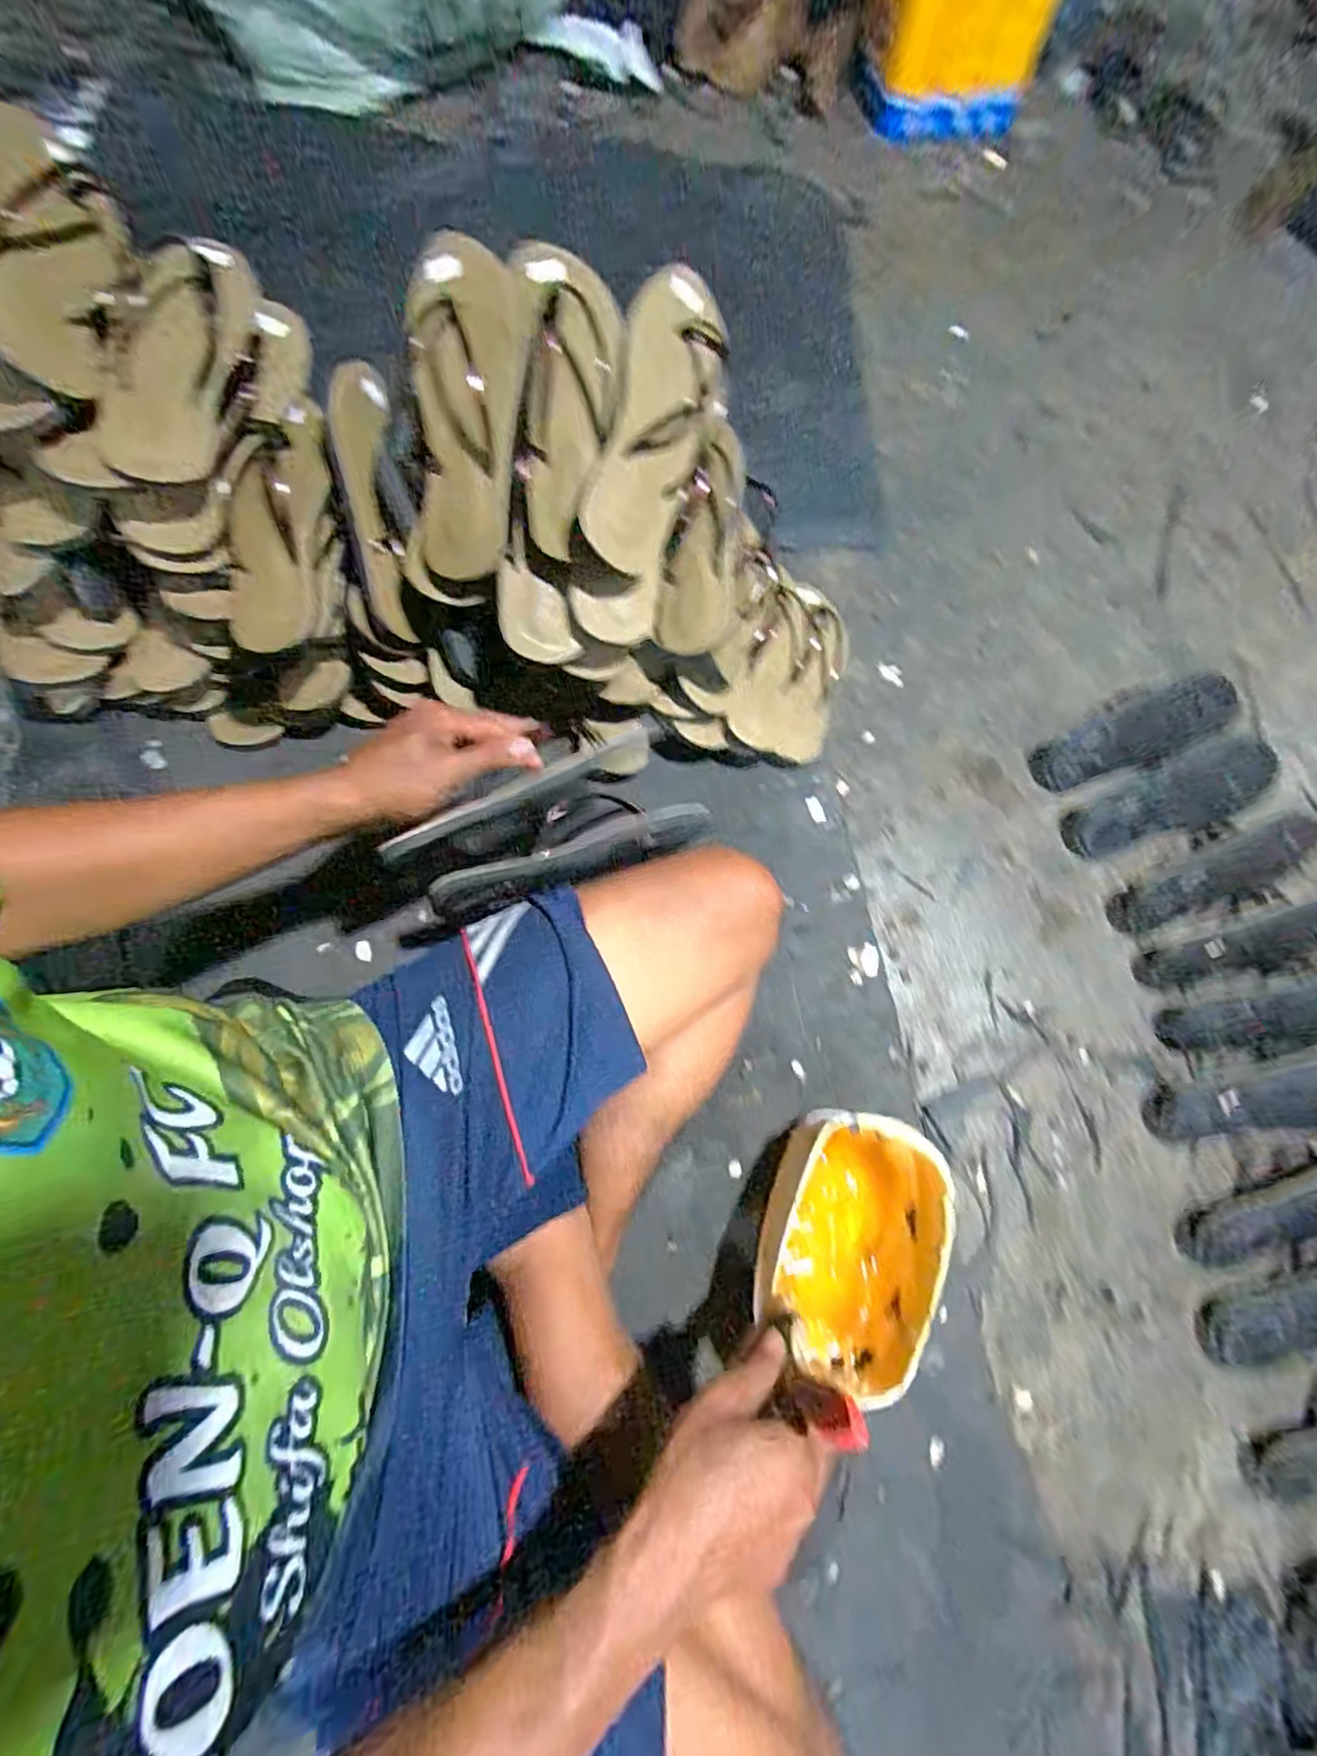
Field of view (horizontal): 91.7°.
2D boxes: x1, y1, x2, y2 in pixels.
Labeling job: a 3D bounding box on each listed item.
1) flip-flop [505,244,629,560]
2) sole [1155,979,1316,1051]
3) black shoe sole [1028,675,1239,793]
[{"bbox_3d":[-0.080,-0.381,0.516,0.094,0.052,0.233,5,95,1],"label":"flip-flop"},{"bbox_3d":[0.644,0.135,0.642,0.249,0.043,0.062,-10,74,-8],"label":"sole"},{"bbox_3d":[0.556,-0.168,0.746,0.250,0.030,0.071,-21,73,-7],"label":"black shoe sole"}]

